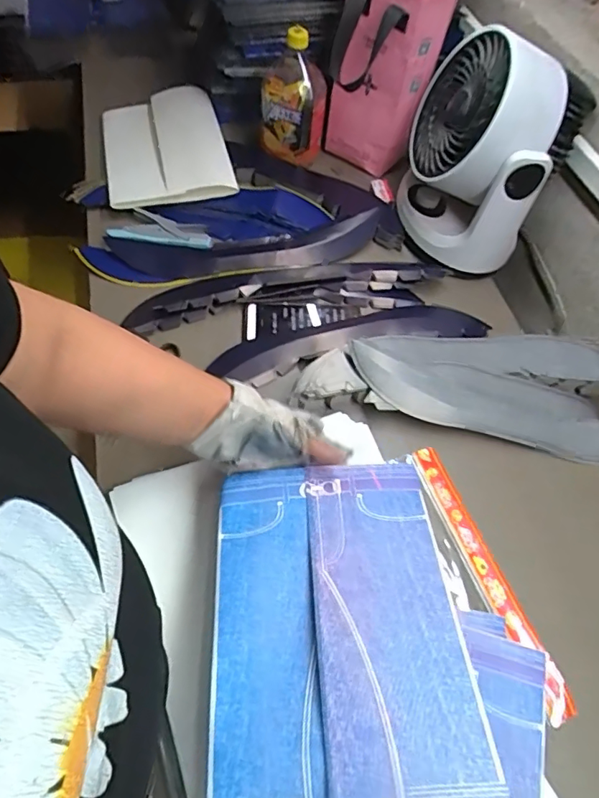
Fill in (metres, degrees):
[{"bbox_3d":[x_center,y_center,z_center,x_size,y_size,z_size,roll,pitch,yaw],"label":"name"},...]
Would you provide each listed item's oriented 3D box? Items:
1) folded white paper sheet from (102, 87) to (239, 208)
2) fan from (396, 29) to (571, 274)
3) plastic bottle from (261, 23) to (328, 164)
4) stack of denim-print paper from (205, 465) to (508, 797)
[{"bbox_3d":[-0.231,-0.435,0.863,0.192,0.028,0.299,-11,60,-12],"label":"folded white paper sheet"},{"bbox_3d":[0.242,-0.344,0.720,0.155,0.249,0.206,9,58,1],"label":"fan"},{"bbox_3d":[-0.009,-0.468,0.808,0.101,0.176,0.070,-1,58,-6],"label":"plastic bottle"},{"bbox_3d":[0.027,0.171,0.429,0.194,0.017,0.279,-6,41,2],"label":"stack of denim-print paper"}]

